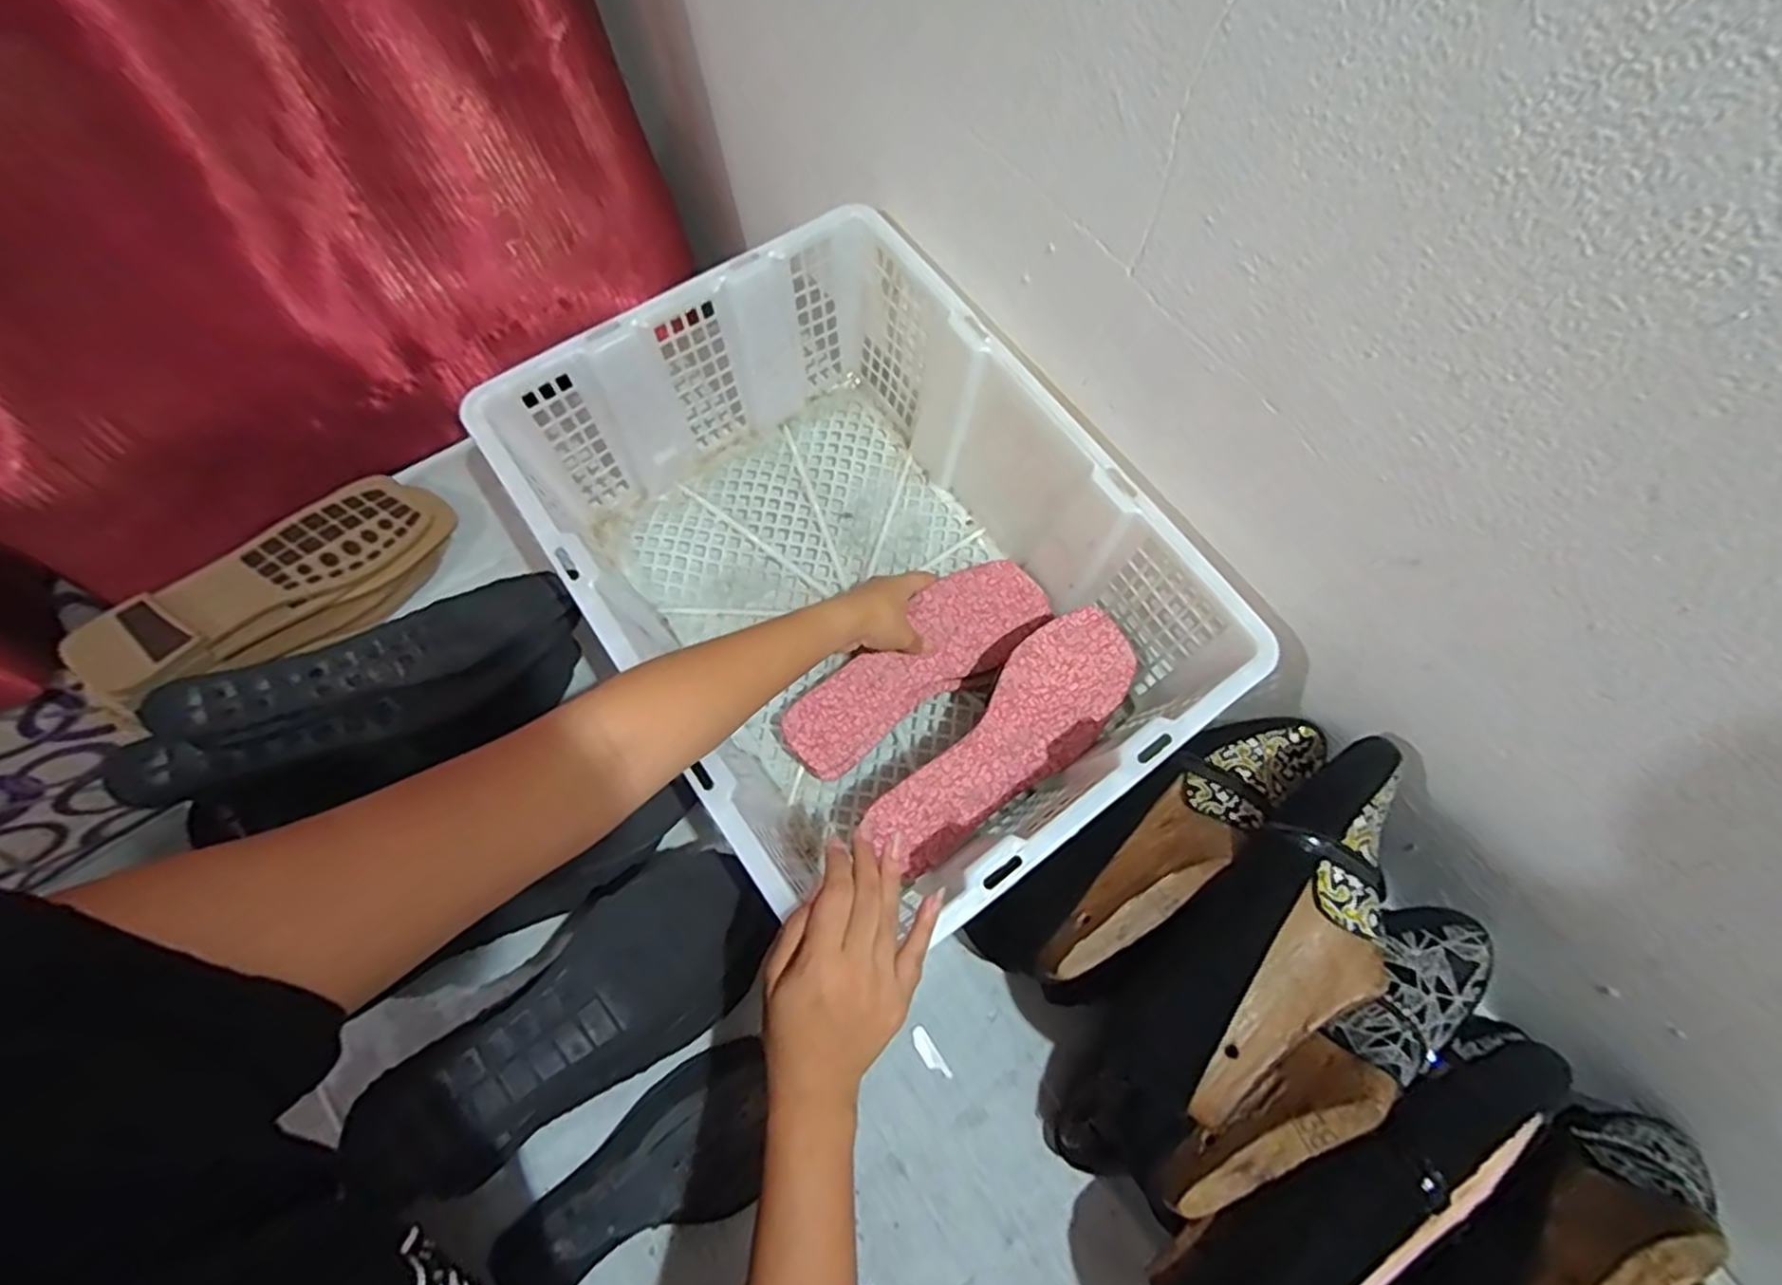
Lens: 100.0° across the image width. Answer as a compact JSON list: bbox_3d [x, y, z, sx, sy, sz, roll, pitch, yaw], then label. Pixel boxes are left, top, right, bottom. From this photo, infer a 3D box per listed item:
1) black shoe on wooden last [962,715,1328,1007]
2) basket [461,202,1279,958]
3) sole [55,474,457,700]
[{"bbox_3d":[0.179,0.121,0.488,0.258,0.091,0.070,-35,74,-15],"label":"black shoe on wooden last"},{"bbox_3d":[-0.025,-0.047,0.567,0.337,0.171,0.463,-34,74,-14],"label":"basket"},{"bbox_3d":[-0.476,-0.048,0.586,0.105,0.049,0.258,41,57,13],"label":"sole"}]

